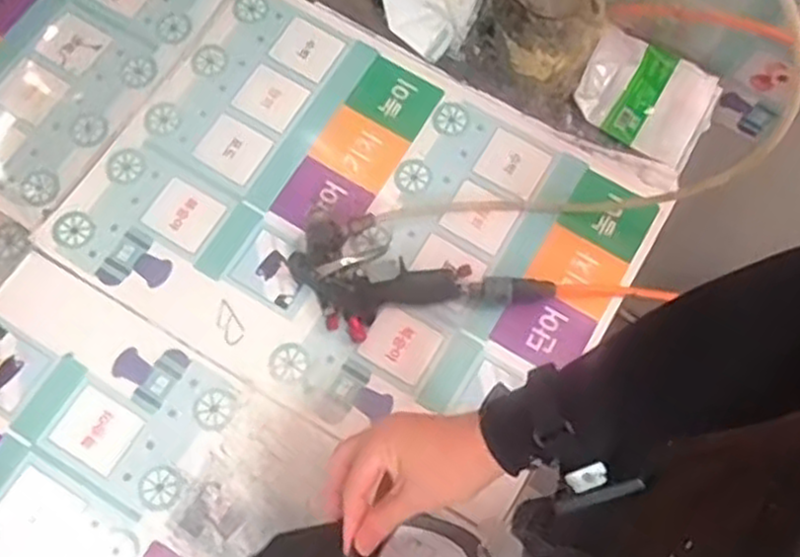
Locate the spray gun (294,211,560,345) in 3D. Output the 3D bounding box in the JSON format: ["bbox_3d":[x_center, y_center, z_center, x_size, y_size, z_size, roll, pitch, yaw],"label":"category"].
[{"bbox_3d":[0.012,0.015,0.760,0.243,0.031,0.114,21,73,4],"label":"spray gun"}]

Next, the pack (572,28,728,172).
[{"bbox_3d":[0.272,-0.202,0.857,0.144,0.035,0.137,30,74,7],"label":"pack"}]

